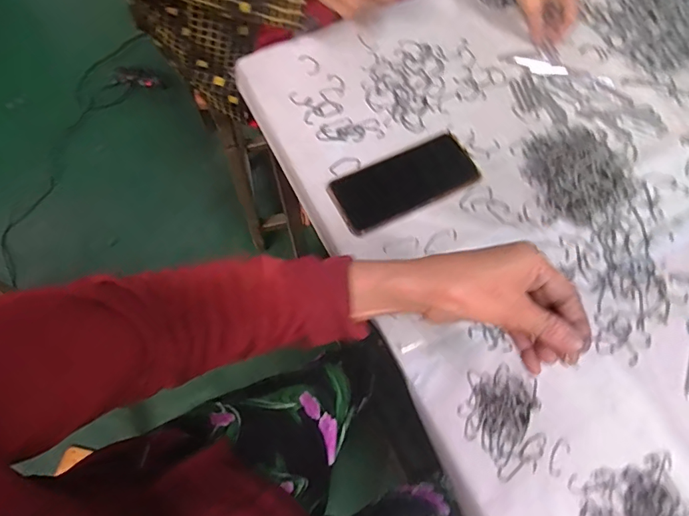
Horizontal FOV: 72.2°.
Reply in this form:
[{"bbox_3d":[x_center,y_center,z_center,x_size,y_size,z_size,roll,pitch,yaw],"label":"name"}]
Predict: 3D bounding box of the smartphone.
[{"bbox_3d":[0.071,-0.089,0.552,0.170,0.011,0.079,-26,69,-11],"label":"smartphone"}]

